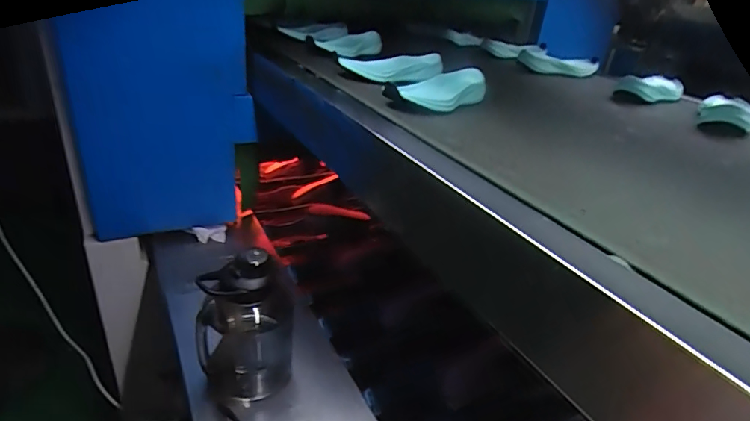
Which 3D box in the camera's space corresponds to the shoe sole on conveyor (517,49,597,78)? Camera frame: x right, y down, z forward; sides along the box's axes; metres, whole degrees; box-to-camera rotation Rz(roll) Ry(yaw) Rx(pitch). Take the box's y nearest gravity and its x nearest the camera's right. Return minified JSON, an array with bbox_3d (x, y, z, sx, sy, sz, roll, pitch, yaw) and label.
[{"bbox_3d":[0.399,-0.308,0.970,0.187,0.037,0.055,1,30,-7],"label":"shoe sole on conveyor"}]

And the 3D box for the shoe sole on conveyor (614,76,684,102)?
[{"bbox_3d":[0.524,-0.228,0.860,0.140,0.036,0.062,-8,32,-21],"label":"shoe sole on conveyor"}]

